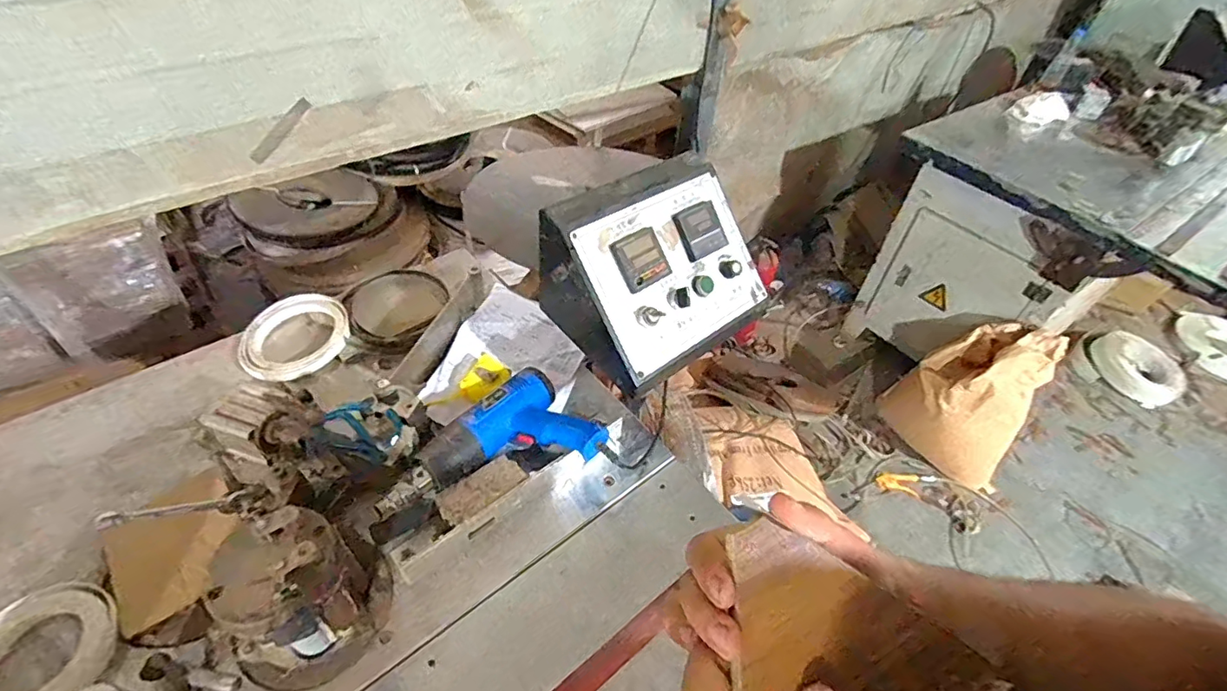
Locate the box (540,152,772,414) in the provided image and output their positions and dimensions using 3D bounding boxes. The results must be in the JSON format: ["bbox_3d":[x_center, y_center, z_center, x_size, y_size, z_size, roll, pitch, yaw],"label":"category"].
[{"bbox_3d":[0.074,-0.115,0.782,0.295,0.185,0.212,-29,54,-28],"label":"box"}]

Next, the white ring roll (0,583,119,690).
[{"bbox_3d":[-0.615,0.324,0.579,0.134,0.018,0.147,2,46,-2],"label":"white ring roll"}]

